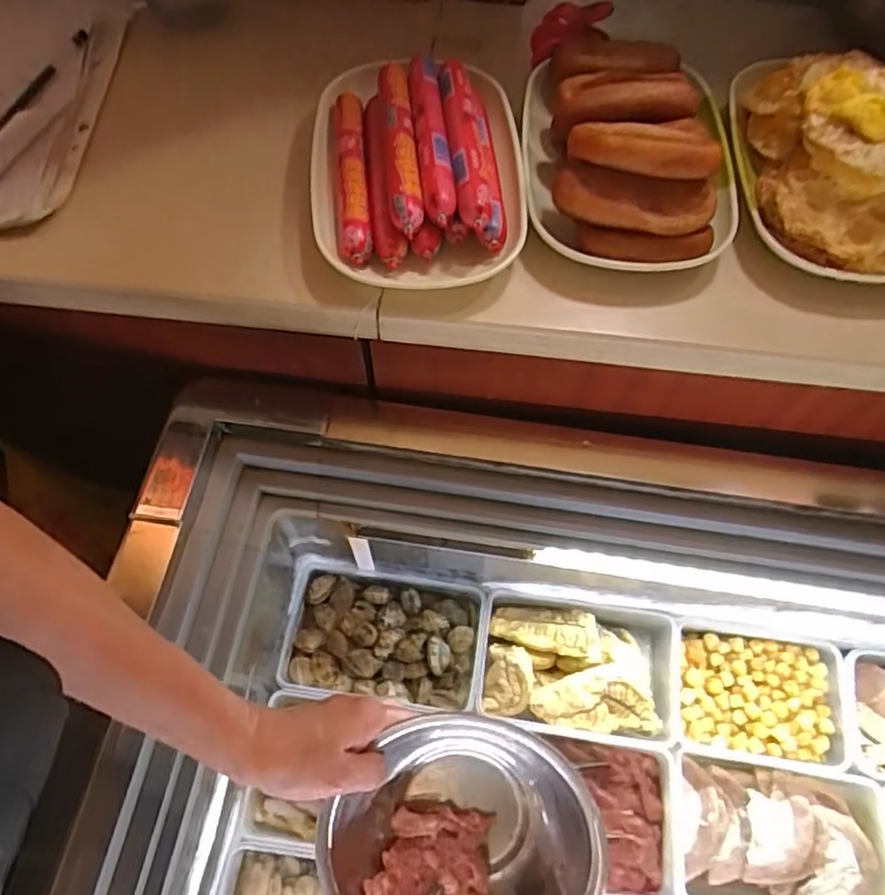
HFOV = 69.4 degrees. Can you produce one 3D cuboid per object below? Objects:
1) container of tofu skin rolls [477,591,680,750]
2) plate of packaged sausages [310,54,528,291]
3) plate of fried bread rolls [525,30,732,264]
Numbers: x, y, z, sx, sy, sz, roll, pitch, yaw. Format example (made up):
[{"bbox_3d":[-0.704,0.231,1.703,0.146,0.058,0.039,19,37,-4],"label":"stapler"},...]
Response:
[{"bbox_3d":[0.135,0.216,0.631,0.192,0.064,0.127,7,62,3],"label":"container of tofu skin rolls"},{"bbox_3d":[-0.017,-0.197,0.447,0.143,0.057,0.205,0,62,-1],"label":"plate of packaged sausages"},{"bbox_3d":[0.130,-0.211,0.445,0.144,0.070,0.198,7,62,2],"label":"plate of fried bread rolls"}]

